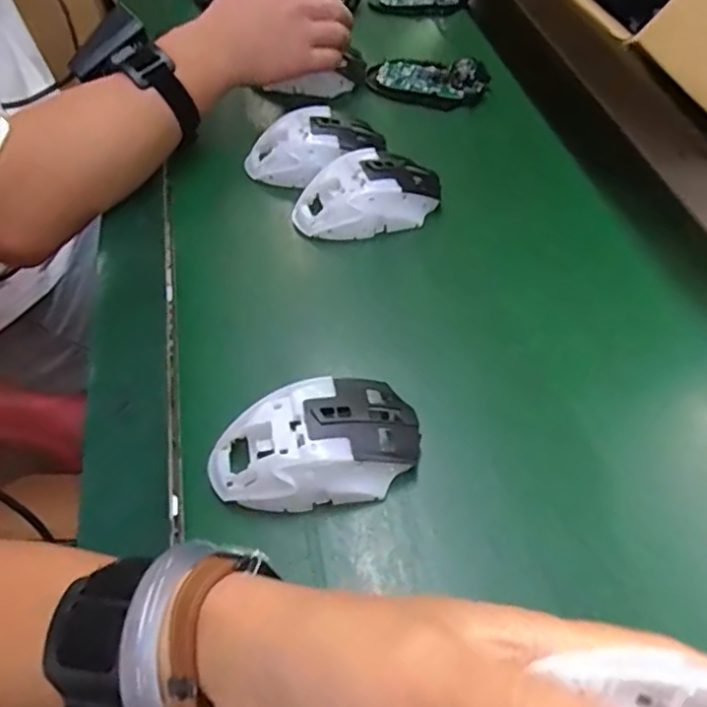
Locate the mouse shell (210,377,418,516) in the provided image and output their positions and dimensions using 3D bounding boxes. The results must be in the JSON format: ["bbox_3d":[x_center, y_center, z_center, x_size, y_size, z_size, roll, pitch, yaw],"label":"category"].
[{"bbox_3d":[-0.020,0.051,0.333,0.114,0.040,0.061,-13,49,-8],"label":"mouse shell"}]

